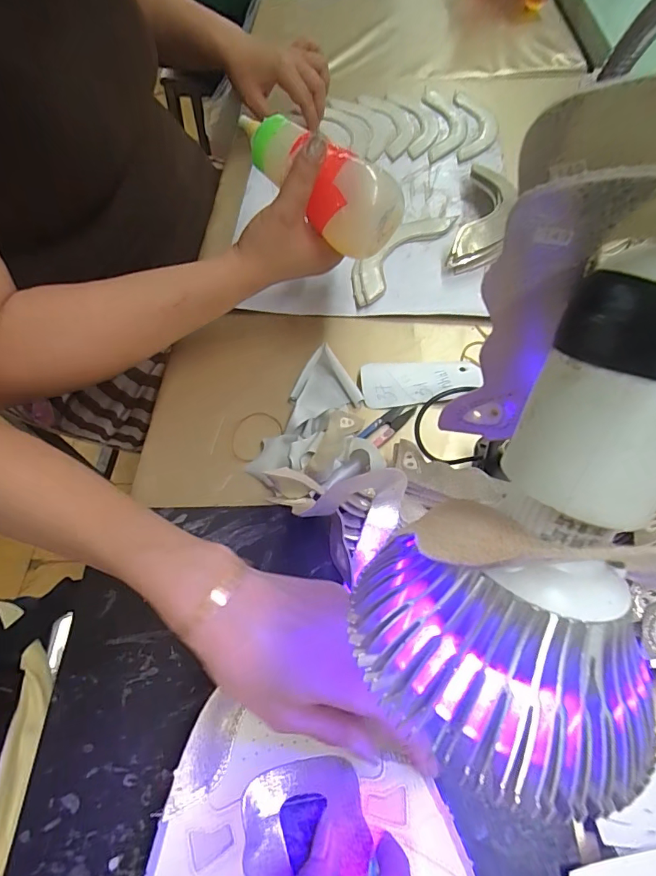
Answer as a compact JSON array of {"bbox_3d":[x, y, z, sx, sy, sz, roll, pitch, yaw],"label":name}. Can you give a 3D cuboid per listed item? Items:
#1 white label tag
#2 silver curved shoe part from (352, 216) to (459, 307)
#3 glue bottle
[{"bbox_3d":[0.081,-0.050,0.396,0.101,0.011,0.041,-5,83,14],"label":"white label tag"},{"bbox_3d":[0.077,-0.203,0.484,0.045,0.012,0.166,34,68,18],"label":"silver curved shoe part"},{"bbox_3d":[-0.008,-0.203,0.356,0.133,0.058,0.060,41,70,7],"label":"glue bottle"}]

